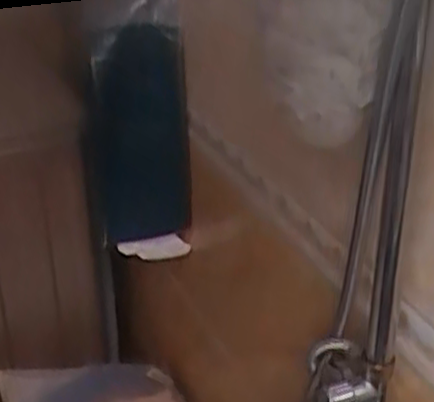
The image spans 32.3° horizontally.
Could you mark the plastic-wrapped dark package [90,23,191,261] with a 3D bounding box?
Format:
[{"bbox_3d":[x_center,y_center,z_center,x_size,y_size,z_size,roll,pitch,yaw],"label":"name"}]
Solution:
[{"bbox_3d":[-0.121,-0.084,1.162,0.153,0.372,0.087,-4,29,-8],"label":"plastic-wrapped dark package"}]

